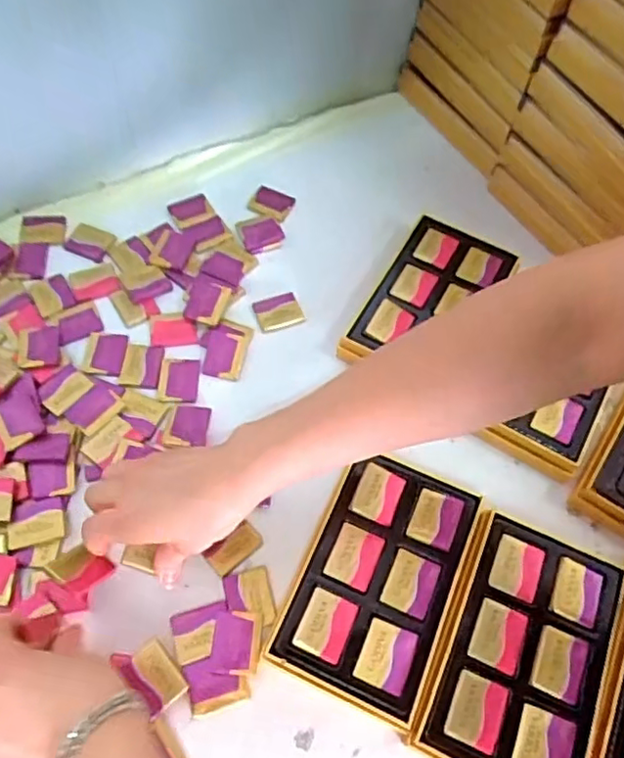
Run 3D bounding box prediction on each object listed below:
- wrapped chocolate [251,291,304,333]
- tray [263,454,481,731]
[{"bbox_3d":[-0.031,-0.061,0.560,0.041,0.005,0.035,-19,63,-13],"label":"wrapped chocolate"},{"bbox_3d":[0.045,0.136,0.433,0.098,0.025,0.159,22,62,9],"label":"tray"}]

